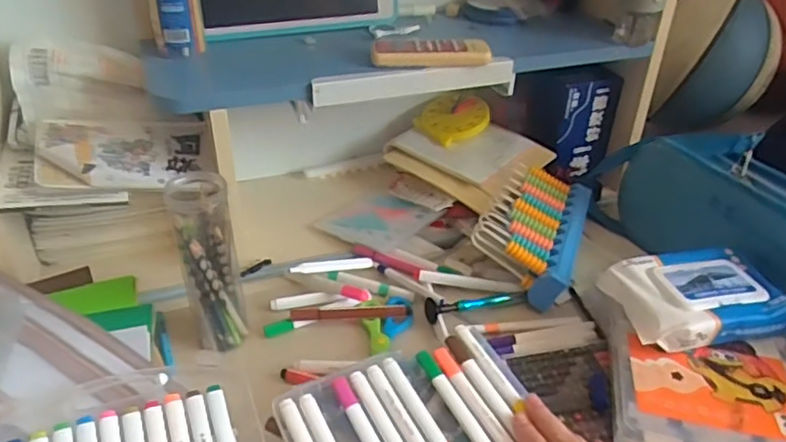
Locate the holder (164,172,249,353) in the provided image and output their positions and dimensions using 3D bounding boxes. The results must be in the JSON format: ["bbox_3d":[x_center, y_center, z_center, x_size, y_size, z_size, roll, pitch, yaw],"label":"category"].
[{"bbox_3d":[-0.175,0.041,0.577,0.053,0.169,0.057,-9,36,-17],"label":"holder"}]

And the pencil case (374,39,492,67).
[{"bbox_3d":[0.041,-0.185,0.666,0.126,0.021,0.038,-1,34,-5],"label":"pencil case"}]

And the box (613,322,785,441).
[{"bbox_3d":[0.274,0.147,0.510,0.171,0.035,0.128,11,35,12],"label":"box"}]

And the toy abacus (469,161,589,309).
[{"bbox_3d":[0.166,0.005,0.712,0.113,0.052,0.201,15,36,18],"label":"toy abacus"}]

